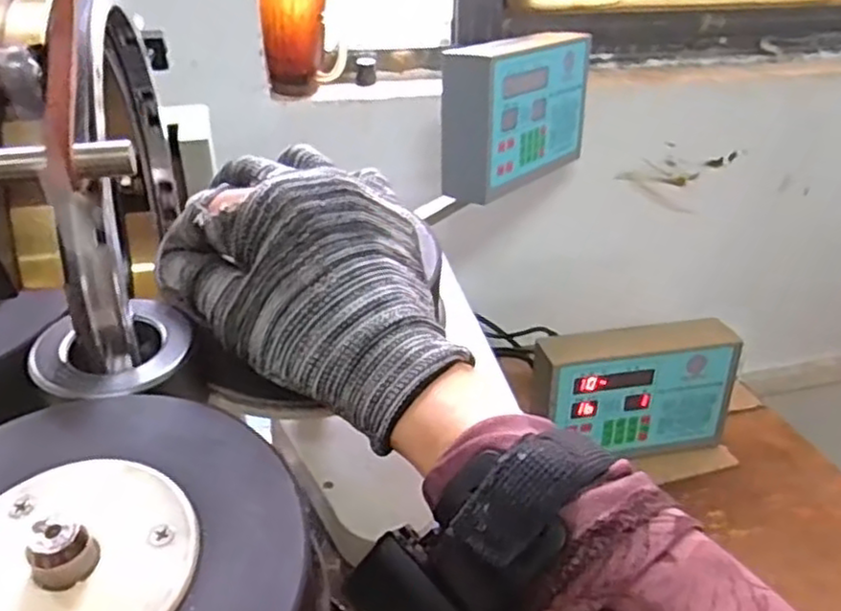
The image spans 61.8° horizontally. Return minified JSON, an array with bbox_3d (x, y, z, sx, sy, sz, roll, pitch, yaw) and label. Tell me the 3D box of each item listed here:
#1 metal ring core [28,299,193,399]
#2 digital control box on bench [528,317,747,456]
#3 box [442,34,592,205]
[{"bbox_3d":[-0.121,0.017,0.275,0.058,0.011,0.050,-14,33,-22],"label":"metal ring core"},{"bbox_3d":[0.247,0.102,0.818,0.229,0.152,0.049,-4,30,-7],"label":"digital control box on bench"},{"bbox_3d":[0.111,-0.219,0.792,0.060,0.151,0.227,21,36,32],"label":"box"}]

